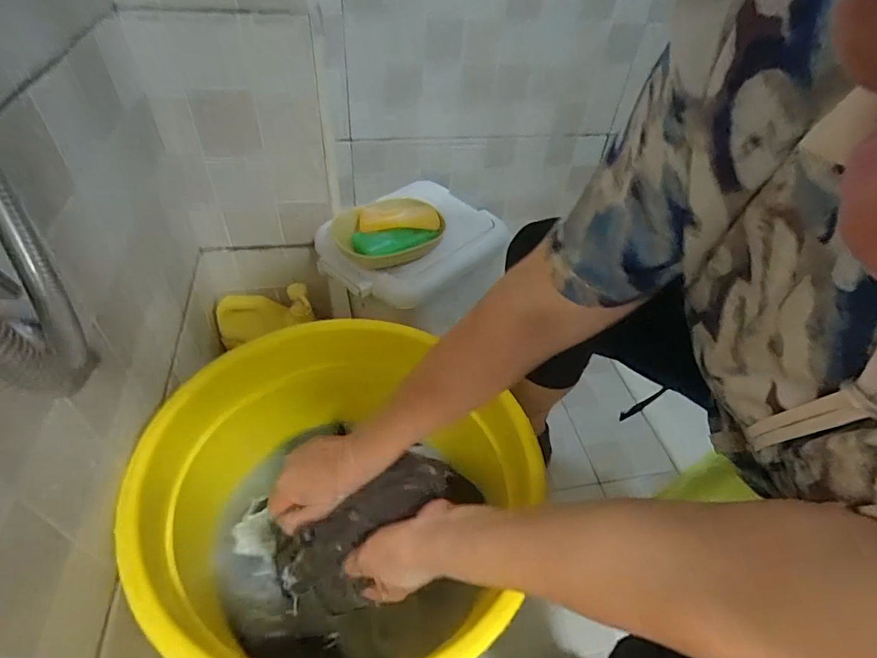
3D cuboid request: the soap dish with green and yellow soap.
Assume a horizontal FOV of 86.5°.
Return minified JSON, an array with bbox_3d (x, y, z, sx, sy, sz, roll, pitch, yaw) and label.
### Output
[{"bbox_3d":[-0.061,-0.131,0.615,0.143,0.033,0.102,-14,45,-19],"label":"soap dish with green and yellow soap"}]

